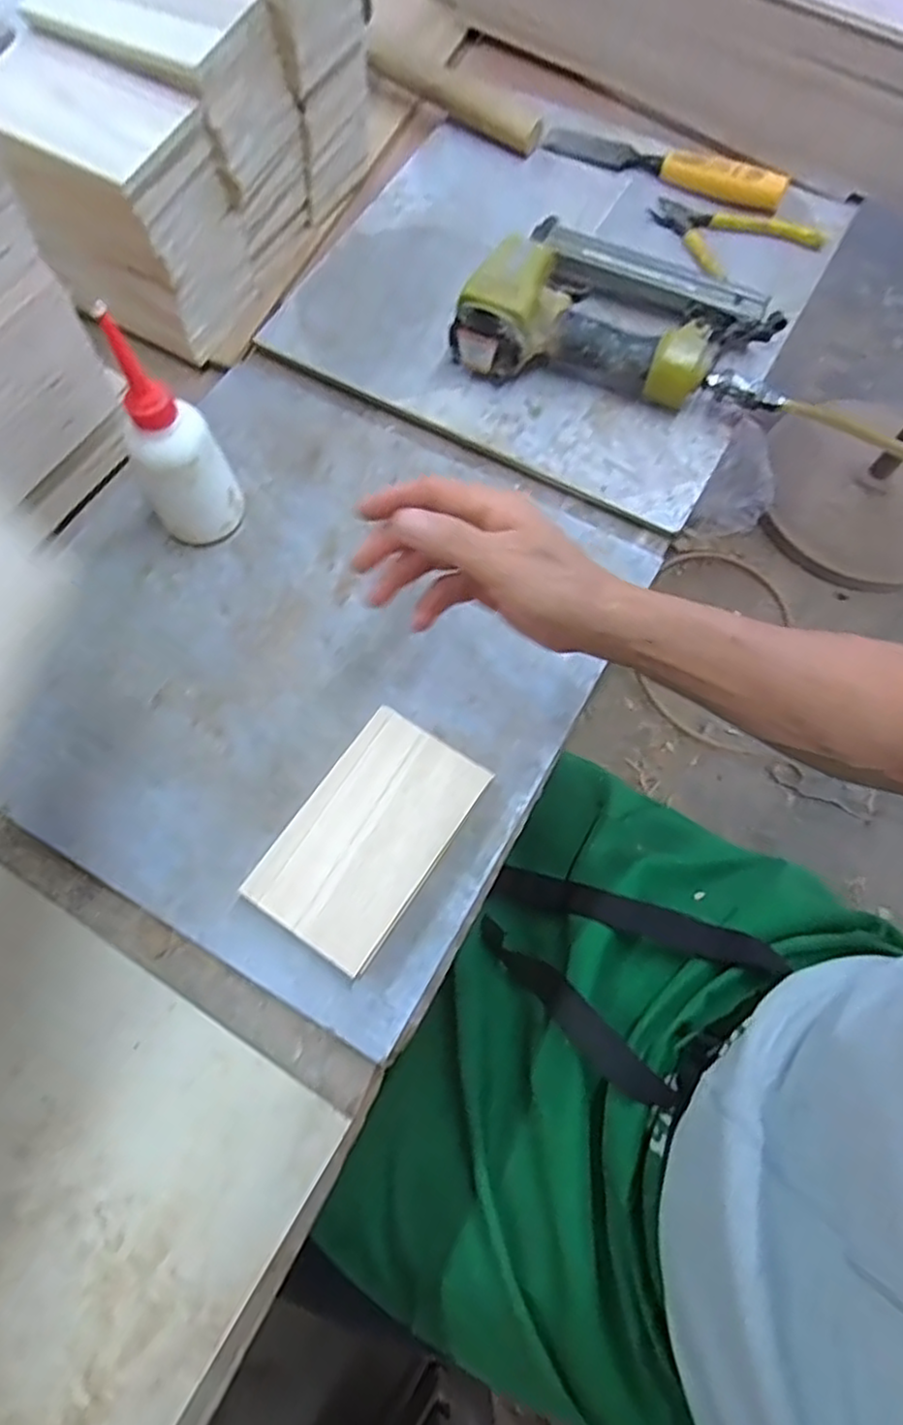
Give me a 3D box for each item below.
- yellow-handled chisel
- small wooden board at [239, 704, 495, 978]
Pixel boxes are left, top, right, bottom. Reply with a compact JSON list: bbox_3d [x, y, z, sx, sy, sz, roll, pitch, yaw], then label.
[{"bbox_3d":[0.196,-0.516,0.659,0.230,0.025,0.031,22,72,8],"label":"yellow-handled chisel"},{"bbox_3d":[-0.052,0.075,0.452,0.091,0.010,0.150,31,67,13],"label":"small wooden board"}]

